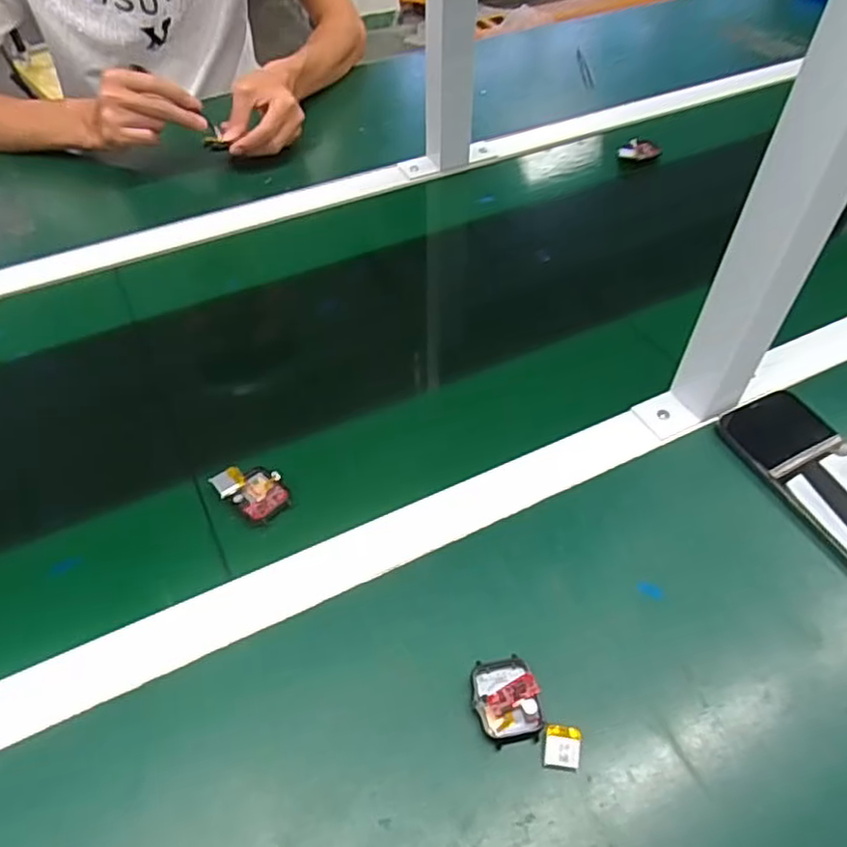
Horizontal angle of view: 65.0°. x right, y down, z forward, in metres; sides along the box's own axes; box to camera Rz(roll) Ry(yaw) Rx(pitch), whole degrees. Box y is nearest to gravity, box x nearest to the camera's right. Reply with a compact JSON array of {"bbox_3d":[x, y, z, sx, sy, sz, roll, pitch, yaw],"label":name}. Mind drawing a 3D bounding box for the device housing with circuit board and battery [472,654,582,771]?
[{"bbox_3d":[0.058,0.171,0.389,0.042,0.015,0.073,-29,57,-22],"label":"device housing with circuit board and battery"}]

